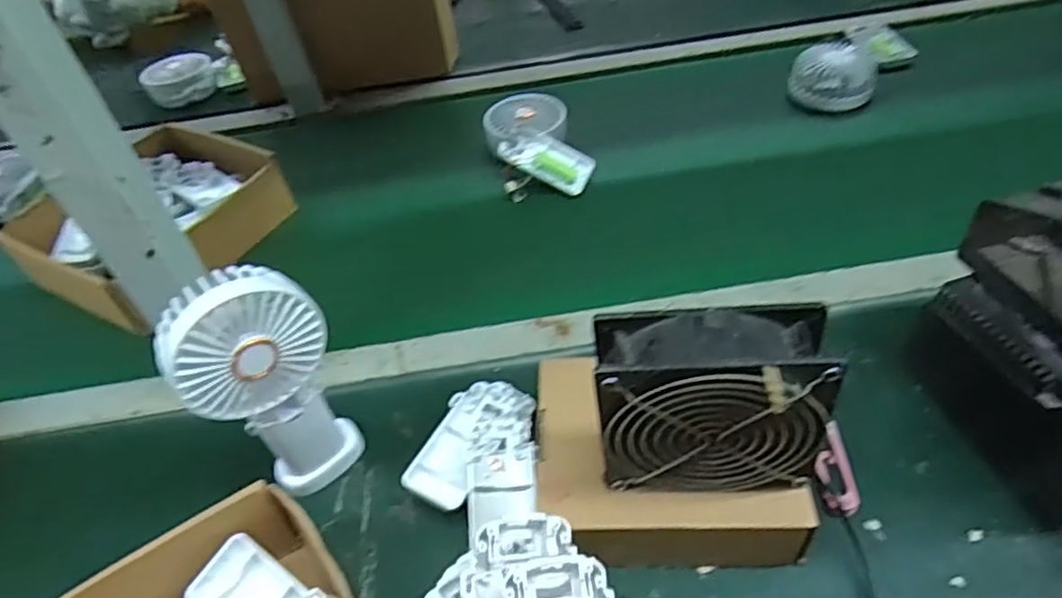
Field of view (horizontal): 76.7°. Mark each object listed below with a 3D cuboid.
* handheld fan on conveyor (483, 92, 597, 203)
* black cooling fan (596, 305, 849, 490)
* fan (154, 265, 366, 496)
[{"bbox_3d":[0.005,-0.165,0.733,0.094,0.053,0.148,-17,49,-9],"label":"handheld fan on conveyor"},{"bbox_3d":[0.098,0.057,0.372,0.117,0.112,0.048,-2,48,5],"label":"black cooling fan"},{"bbox_3d":[-0.163,0.061,0.435,0.083,0.187,0.038,-35,54,-23],"label":"fan"}]

